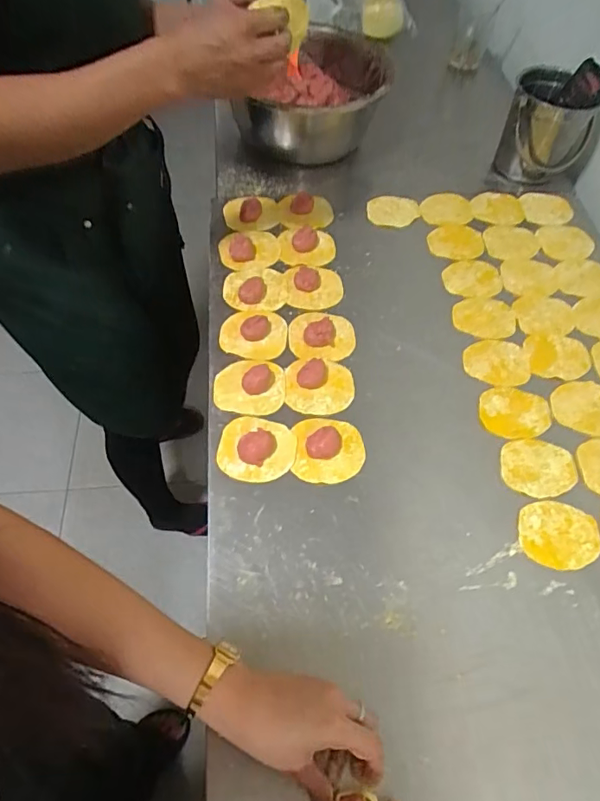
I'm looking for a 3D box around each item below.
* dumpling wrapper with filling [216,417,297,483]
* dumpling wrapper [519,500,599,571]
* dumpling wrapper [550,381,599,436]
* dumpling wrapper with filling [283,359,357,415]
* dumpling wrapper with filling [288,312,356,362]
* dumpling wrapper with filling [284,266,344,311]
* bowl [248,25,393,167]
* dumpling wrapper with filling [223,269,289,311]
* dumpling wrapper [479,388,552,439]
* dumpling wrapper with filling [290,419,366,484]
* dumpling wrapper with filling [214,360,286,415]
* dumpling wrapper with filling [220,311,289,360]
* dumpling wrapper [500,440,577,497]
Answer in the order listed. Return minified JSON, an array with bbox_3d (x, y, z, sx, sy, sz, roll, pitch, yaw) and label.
[{"bbox_3d":[-0.047,0.050,0.569,0.083,0.023,0.074,8,58,3],"label":"dumpling wrapper with filling"},{"bbox_3d":[0.269,0.138,0.535,0.082,0.004,0.069,6,58,2],"label":"dumpling wrapper"},{"bbox_3d":[0.348,0.009,0.629,0.082,0.004,0.075,1,58,-2],"label":"dumpling wrapper"},{"bbox_3d":[0.024,-0.022,0.618,0.082,0.019,0.070,-3,58,-4],"label":"dumpling wrapper with filling"},{"bbox_3d":[0.029,-0.086,0.660,0.084,0.019,0.080,-3,58,-4],"label":"dumpling wrapper with filling"},{"bbox_3d":[0.019,-0.158,0.712,0.076,0.012,0.076,1,58,-2],"label":"dumpling wrapper with filling"},{"bbox_3d":[0.040,-0.511,0.885,0.202,0.137,0.242,12,59,5],"label":"bowl"},{"bbox_3d":[-0.060,-0.155,0.700,0.085,0.010,0.077,-5,59,-5],"label":"dumpling wrapper with filling"},{"bbox_3d":[0.258,0.014,0.618,0.086,0.004,0.069,-4,58,-4],"label":"dumpling wrapper"},{"bbox_3d":[0.032,0.053,0.576,0.077,0.013,0.078,1,58,-2],"label":"dumpling wrapper with filling"},{"bbox_3d":[-0.059,-0.024,0.610,0.082,0.025,0.075,1,58,-2],"label":"dumpling wrapper with filling"},{"bbox_3d":[-0.060,-0.088,0.657,0.083,0.014,0.078,1,58,-2],"label":"dumpling wrapper with filling"},{"bbox_3d":[0.266,0.074,0.577,0.082,0.004,0.069,3,58,0],"label":"dumpling wrapper"}]

